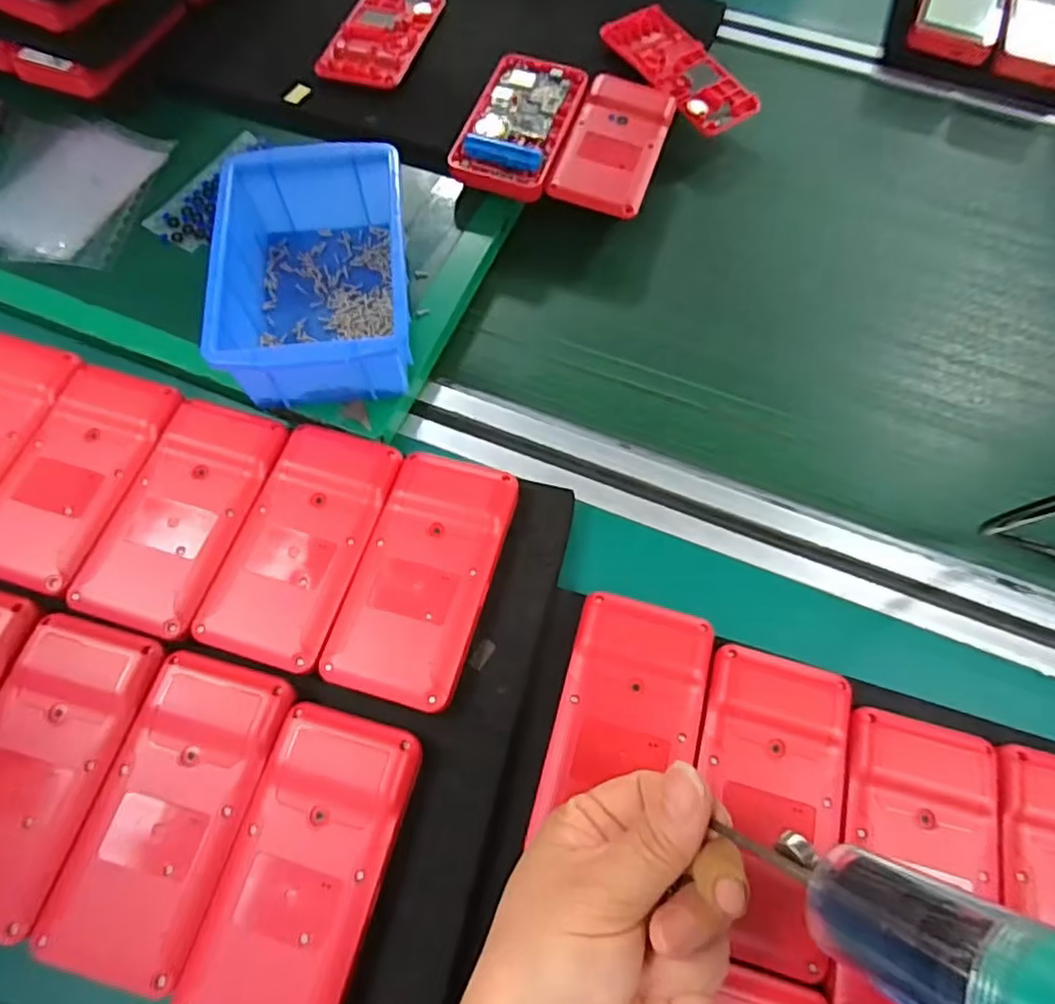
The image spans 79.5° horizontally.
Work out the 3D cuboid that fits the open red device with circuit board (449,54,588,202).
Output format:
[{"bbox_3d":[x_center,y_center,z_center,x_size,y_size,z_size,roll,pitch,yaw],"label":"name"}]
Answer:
[{"bbox_3d":[-0.004,-0.251,0.419,0.064,0.012,0.123,16,67,6],"label":"open red device with circuit board"}]

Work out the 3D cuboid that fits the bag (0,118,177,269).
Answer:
[{"bbox_3d":[-0.296,-0.204,0.405,0.108,0.009,0.118,16,67,6],"label":"bag"}]

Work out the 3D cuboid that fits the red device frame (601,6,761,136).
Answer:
[{"bbox_3d":[0.113,-0.314,0.460,0.064,0.008,0.116,-31,77,-17],"label":"red device frame"}]

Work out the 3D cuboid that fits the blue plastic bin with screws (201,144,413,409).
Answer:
[{"bbox_3d":[-0.115,-0.127,0.353,0.096,0.050,0.145,-6,66,-4],"label":"blue plastic bin with screws"}]

